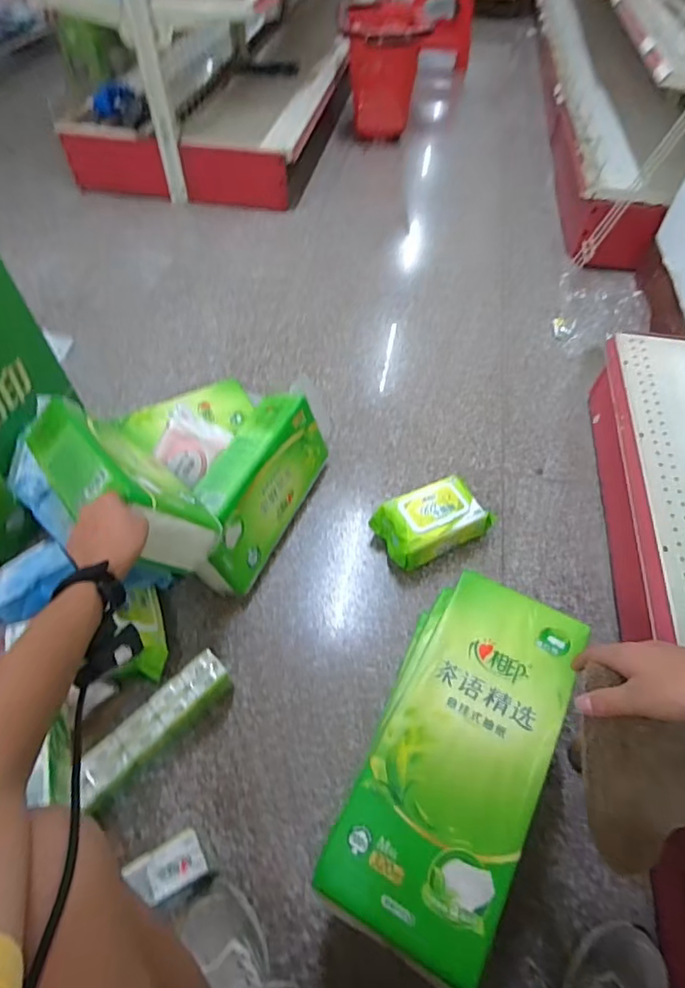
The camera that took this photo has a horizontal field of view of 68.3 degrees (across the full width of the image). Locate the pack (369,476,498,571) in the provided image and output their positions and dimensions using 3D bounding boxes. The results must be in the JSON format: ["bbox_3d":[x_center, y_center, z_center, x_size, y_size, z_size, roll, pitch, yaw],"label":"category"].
[{"bbox_3d":[0.166,0.048,0.933,0.202,0.089,0.124,-24,57,-16],"label":"pack"}]

